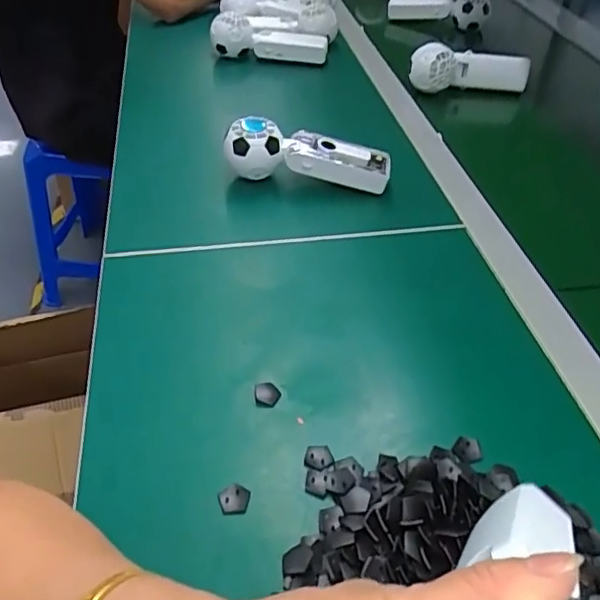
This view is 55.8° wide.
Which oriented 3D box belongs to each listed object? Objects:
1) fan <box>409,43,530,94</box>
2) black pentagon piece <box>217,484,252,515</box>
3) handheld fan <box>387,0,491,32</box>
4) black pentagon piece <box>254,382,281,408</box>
[{"bbox_3d":[0.240,-0.322,0.792,0.173,0.063,0.039,-4,47,-11],"label":"fan"},{"bbox_3d":[-0.040,0.122,0.348,0.018,0.005,0.016,7,46,-1],"label":"black pentagon piece"},{"bbox_3d":[0.246,-0.524,1.009,0.176,0.058,0.049,22,48,20],"label":"handheld fan"},{"bbox_3d":[-0.024,0.068,0.408,0.019,0.004,0.019,9,46,1],"label":"black pentagon piece"}]

